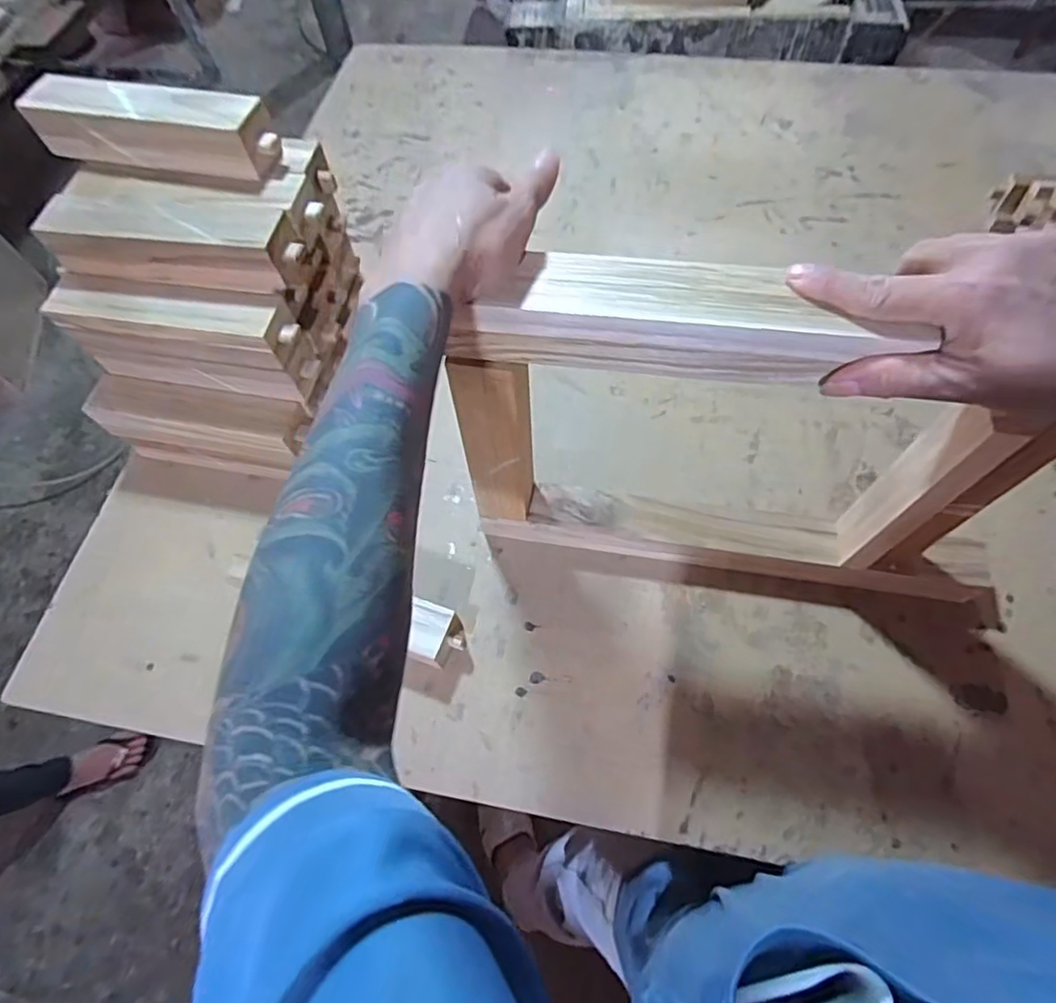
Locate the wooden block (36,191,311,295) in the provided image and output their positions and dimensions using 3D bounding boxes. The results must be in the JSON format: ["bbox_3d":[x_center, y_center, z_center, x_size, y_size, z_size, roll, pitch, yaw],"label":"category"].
[{"bbox_3d":[-0.305,-0.229,0.531,0.223,0.051,0.059,8,62,5],"label":"wooden block"}]

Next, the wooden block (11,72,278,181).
[{"bbox_3d":[-0.319,-0.322,0.524,0.215,0.051,0.041,10,62,6],"label":"wooden block"}]

